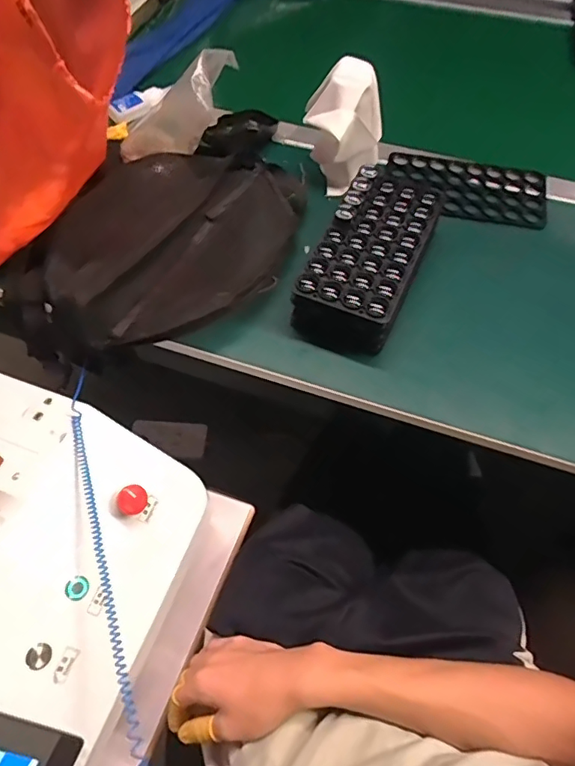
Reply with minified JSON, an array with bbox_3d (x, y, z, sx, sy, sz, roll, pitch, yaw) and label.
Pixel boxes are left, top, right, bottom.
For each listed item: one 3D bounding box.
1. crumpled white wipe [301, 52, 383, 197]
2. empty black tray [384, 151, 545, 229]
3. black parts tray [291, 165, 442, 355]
[{"bbox_3d":[0.065,-0.291,0.603,0.090,0.120,0.085,6,60,5],"label":"crumpled white wipe"},{"bbox_3d":[0.221,-0.242,0.644,0.192,0.011,0.106,11,60,8],"label":"empty black tray"},{"bbox_3d":[0.088,-0.133,0.545,0.099,0.067,0.209,22,62,13],"label":"black parts tray"}]

